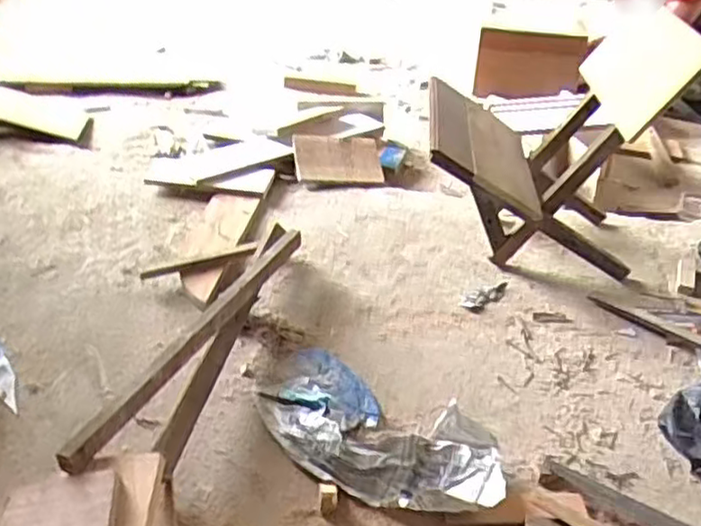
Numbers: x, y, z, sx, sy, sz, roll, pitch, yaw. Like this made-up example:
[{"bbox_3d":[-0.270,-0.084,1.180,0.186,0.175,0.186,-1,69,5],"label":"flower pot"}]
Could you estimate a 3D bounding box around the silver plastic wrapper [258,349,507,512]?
[{"bbox_3d":[0.028,0.225,0.922,0.373,0.051,0.187,26,40,30],"label":"silver plastic wrapper"}]

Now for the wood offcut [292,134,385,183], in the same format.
[{"bbox_3d":[-0.029,-0.244,1.597,0.203,0.026,0.117,0,76,-6],"label":"wood offcut"}]

